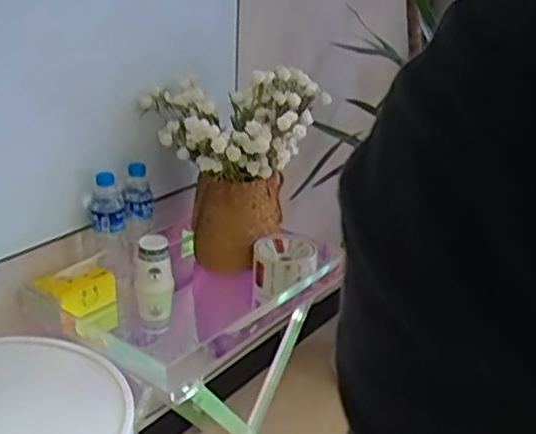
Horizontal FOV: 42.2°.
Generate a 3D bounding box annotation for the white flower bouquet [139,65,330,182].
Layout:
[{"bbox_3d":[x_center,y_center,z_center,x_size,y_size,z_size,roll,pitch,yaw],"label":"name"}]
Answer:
[{"bbox_3d":[-0.052,-0.192,1.378,0.297,0.173,0.291,-14,29,-33],"label":"white flower bouquet"}]

